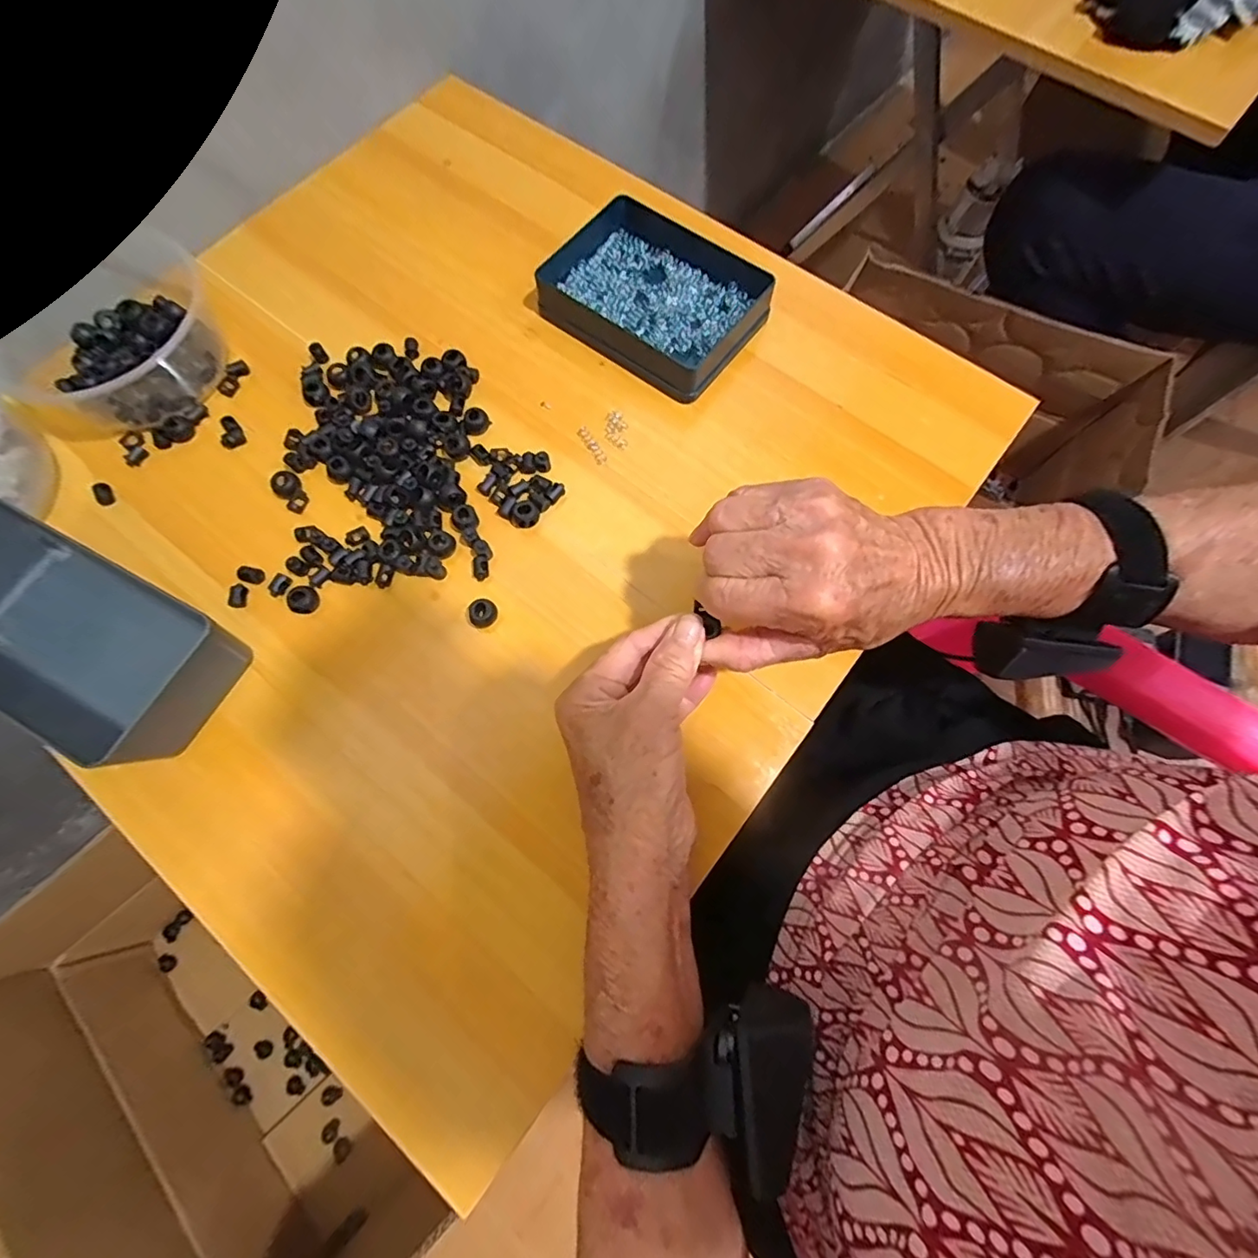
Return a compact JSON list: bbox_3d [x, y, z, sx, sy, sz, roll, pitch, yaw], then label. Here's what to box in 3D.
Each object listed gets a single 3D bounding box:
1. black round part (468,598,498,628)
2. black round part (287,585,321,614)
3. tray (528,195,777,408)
[{"bbox_3d":[-0.092,-0.010,0.342,0.014,0.011,0.017,34,76,11],"label":"black round part"},{"bbox_3d":[-0.205,-0.018,0.344,0.014,0.011,0.018,29,75,10],"label":"black round part"},{"bbox_3d":[0.015,-0.252,0.410,0.158,0.028,0.113,36,76,11],"label":"tray"}]

